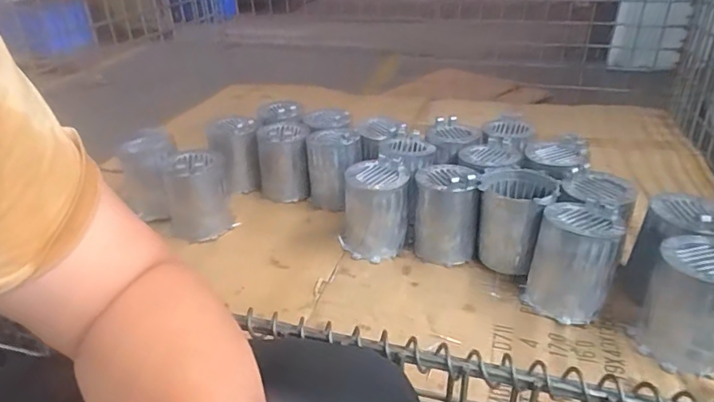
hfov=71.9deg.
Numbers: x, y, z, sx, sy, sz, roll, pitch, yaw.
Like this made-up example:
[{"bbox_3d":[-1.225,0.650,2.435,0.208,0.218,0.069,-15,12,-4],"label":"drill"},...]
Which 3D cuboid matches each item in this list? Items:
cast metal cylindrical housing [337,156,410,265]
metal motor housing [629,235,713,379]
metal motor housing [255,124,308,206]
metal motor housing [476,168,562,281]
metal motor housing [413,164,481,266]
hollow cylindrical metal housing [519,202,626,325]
[{"bbox_3d":[0.025,0.013,0.686,0.089,0.117,0.084,-1,30,1],"label":"cast metal cylindrical housing"},{"bbox_3d":[0.344,0.101,0.498,0.085,0.113,0.087,21,37,34],"label":"metal motor housing"},{"bbox_3d":[-0.122,-0.061,0.850,0.089,0.121,0.093,-7,30,-9],"label":"metal motor housing"},{"bbox_3d":[0.200,0.031,0.641,0.093,0.117,0.114,15,34,26],"label":"metal motor housing"},{"bbox_3d":[0.119,0.011,0.673,0.081,0.116,0.084,1,30,4],"label":"metal motor housing"},{"bbox_3d":[0.250,0.070,0.572,0.087,0.111,0.092,15,34,27],"label":"hollow cylindrical metal housing"}]

